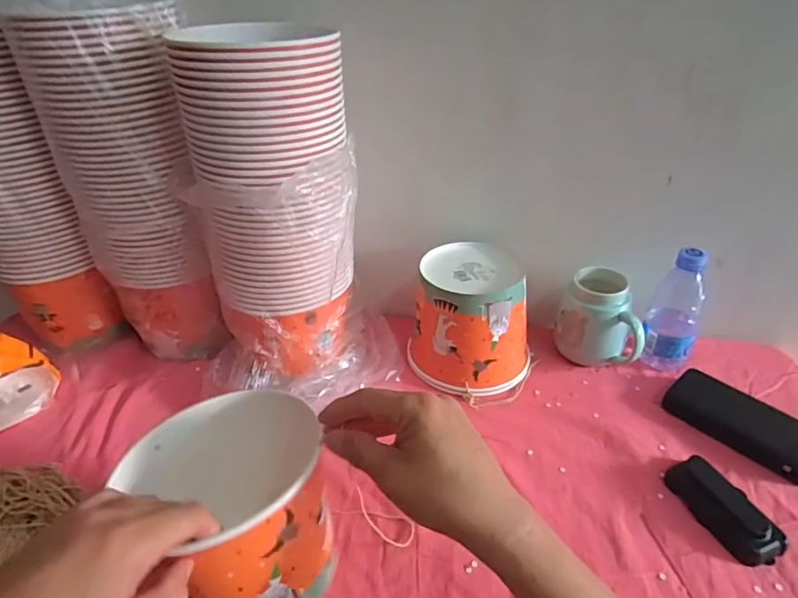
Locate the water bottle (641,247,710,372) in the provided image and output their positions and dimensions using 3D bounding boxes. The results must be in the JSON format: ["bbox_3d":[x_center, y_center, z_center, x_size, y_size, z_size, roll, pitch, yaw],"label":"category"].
[{"bbox_3d":[0.348,0.014,0.642,0.061,0.159,0.047,19,41,26],"label":"water bottle"}]

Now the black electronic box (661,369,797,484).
[{"bbox_3d":[0.389,0.135,0.580,0.060,0.038,0.156,-28,43,-31],"label":"black electronic box"}]

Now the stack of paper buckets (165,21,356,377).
[{"bbox_3d":[-0.132,-0.094,0.574,0.168,0.338,0.169,-11,36,-11],"label":"stack of paper buckets"}]

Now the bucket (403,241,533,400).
[{"bbox_3d":[0.093,0.024,0.661,0.151,0.136,0.142,4,36,8],"label":"bucket"}]

